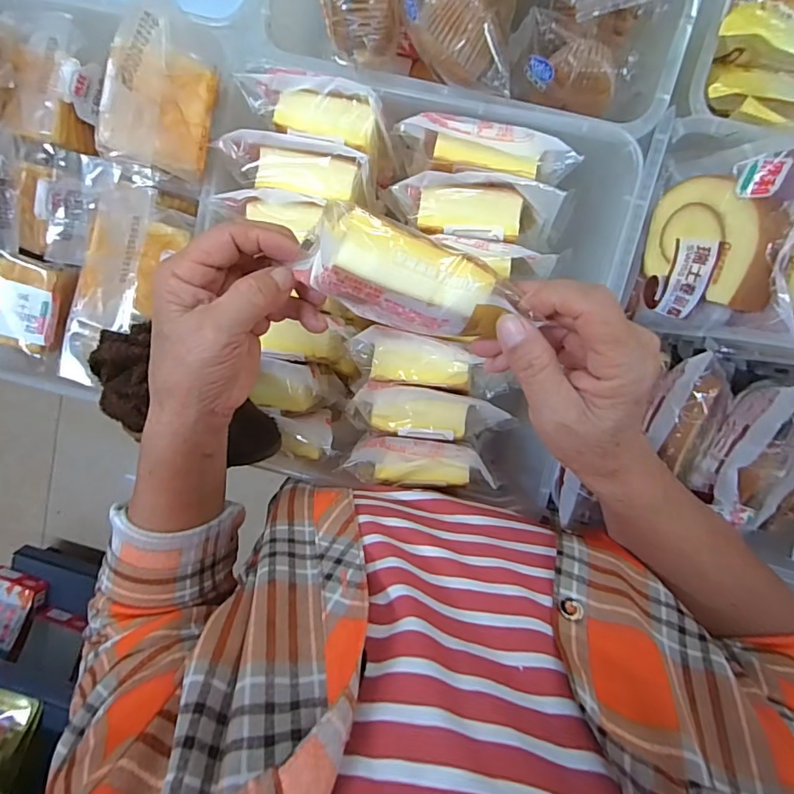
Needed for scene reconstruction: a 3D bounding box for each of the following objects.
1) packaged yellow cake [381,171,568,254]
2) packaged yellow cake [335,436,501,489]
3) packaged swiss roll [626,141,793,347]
[{"bbox_3d":[0.051,-0.131,0.337,0.116,0.034,0.040,12,98,5],"label":"packaged yellow cake"},{"bbox_3d":[0.018,0.049,0.351,0.103,0.029,0.035,5,97,6],"label":"packaged yellow cake"},{"bbox_3d":[0.208,-0.098,0.317,0.025,0.107,0.113,-7,107,-28],"label":"packaged swiss roll"}]

